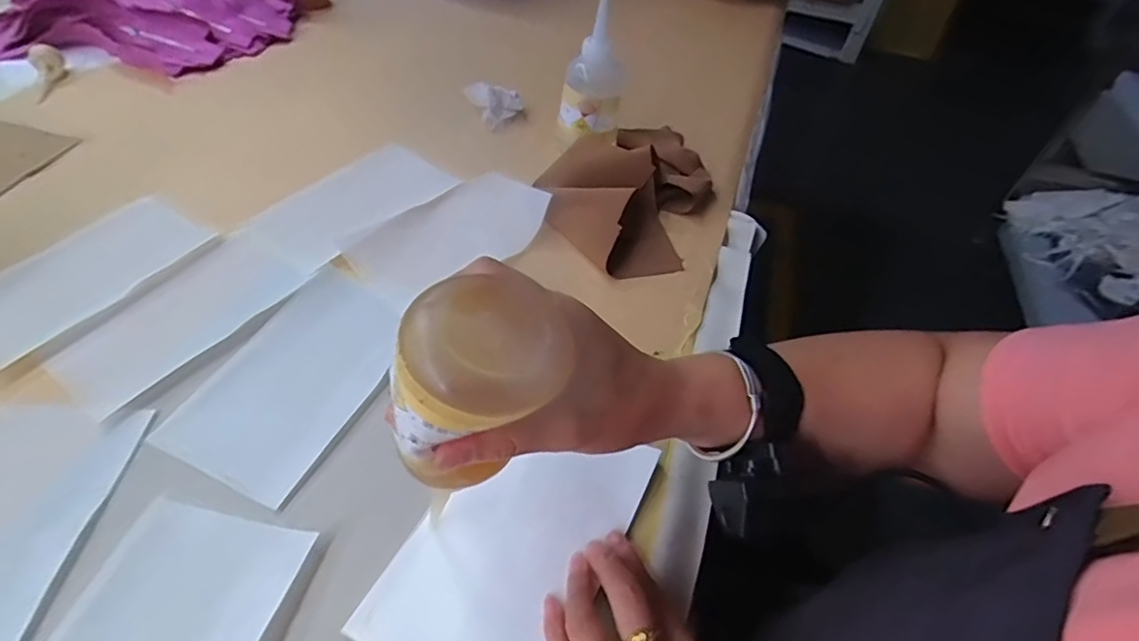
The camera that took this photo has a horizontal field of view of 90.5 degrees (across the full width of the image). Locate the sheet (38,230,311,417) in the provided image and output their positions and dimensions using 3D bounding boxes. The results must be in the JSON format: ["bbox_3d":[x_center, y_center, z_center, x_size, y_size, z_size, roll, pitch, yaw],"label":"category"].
[{"bbox_3d":[-0.297,-0.004,0.437,0.086,0.007,0.171,26,51,17],"label":"sheet"}]

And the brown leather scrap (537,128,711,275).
[{"bbox_3d":[0.059,-0.142,0.551,0.168,0.051,0.226,6,48,-1],"label":"brown leather scrap"}]

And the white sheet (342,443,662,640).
[{"bbox_3d":[-0.033,0.129,0.336,0.110,0.010,0.169,23,55,16],"label":"white sheet"}]

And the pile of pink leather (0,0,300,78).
[{"bbox_3d":[-0.538,-0.460,0.778,0.343,0.058,0.409,6,48,-1],"label":"pile of pink leather"}]

